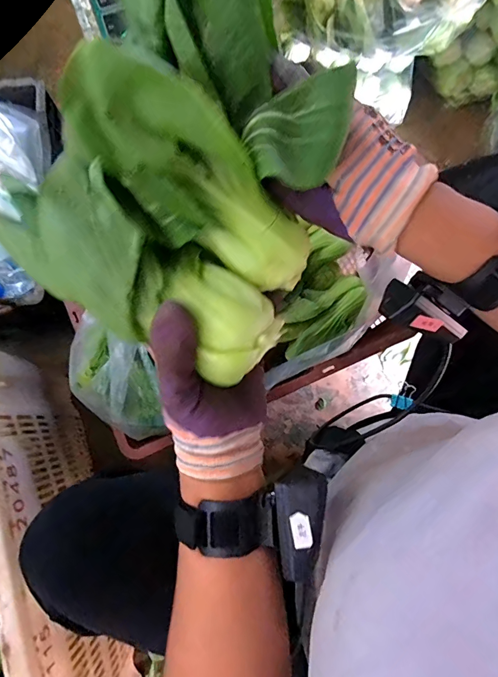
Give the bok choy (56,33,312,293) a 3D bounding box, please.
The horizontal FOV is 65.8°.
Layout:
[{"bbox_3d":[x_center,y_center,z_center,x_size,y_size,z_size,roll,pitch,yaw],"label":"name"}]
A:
[{"bbox_3d":[-0.027,-0.083,0.217,0.157,0.062,0.046,38,79,-33],"label":"bok choy"}]

